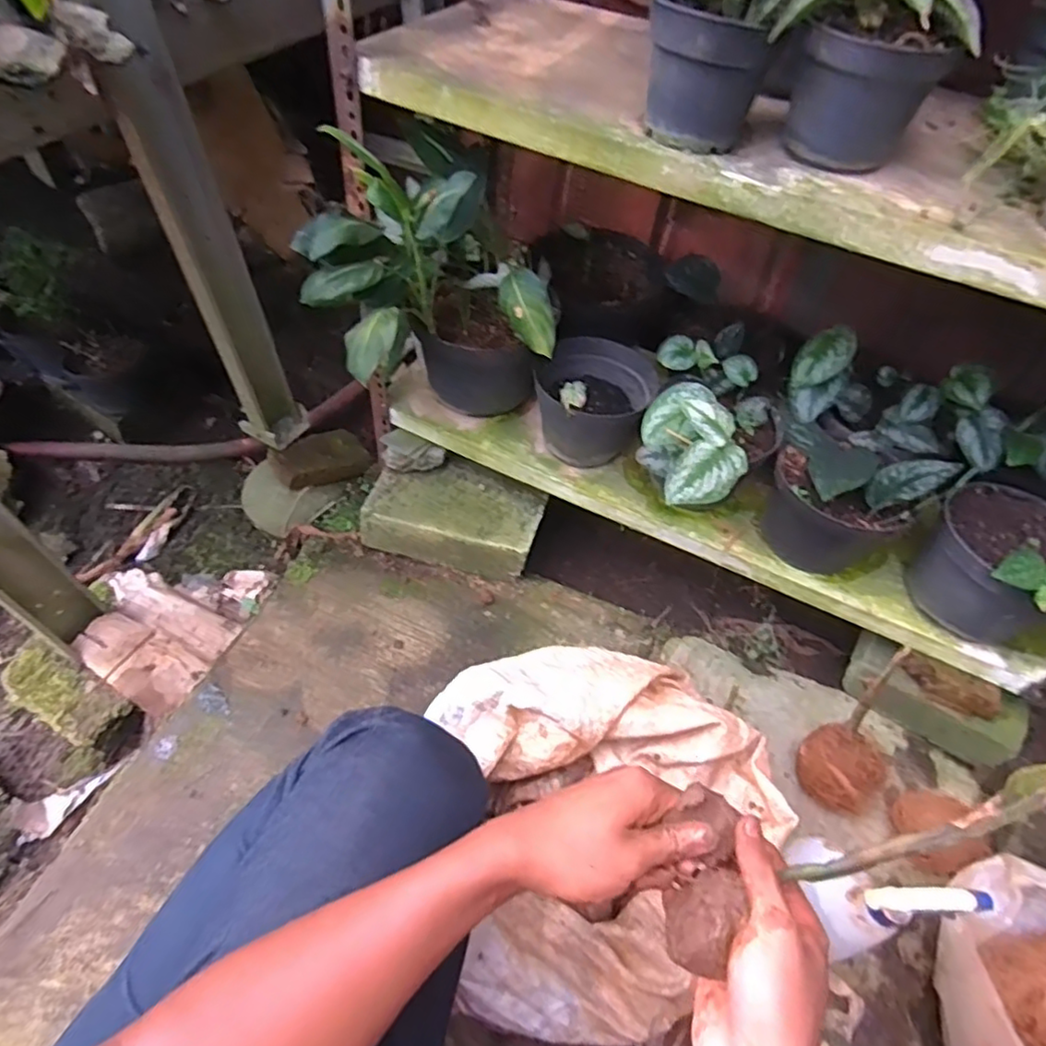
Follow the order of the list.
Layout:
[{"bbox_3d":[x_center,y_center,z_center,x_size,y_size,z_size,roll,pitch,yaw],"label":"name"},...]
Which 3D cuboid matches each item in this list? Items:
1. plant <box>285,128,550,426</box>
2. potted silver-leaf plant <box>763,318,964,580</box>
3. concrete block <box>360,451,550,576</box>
[{"bbox_3d":[-0.128,-0.273,0.833,0.281,0.353,0.235,-20,55,-18],"label":"plant"},{"bbox_3d":[0.429,-0.072,0.836,0.215,0.217,0.217,20,53,12],"label":"potted silver-leaf plant"},{"bbox_3d":[-0.102,-0.017,1.017,0.259,0.082,0.182,12,52,6],"label":"concrete block"}]

